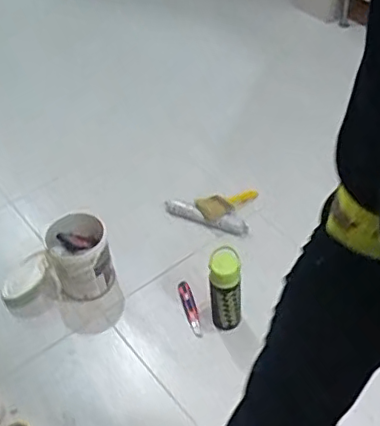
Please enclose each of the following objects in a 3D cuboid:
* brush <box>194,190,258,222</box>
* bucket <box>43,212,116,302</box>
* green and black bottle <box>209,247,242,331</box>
[{"bbox_3d":[0.139,-0.040,1.913,0.257,0.049,0.081,-17,49,-31],"label":"brush"},{"bbox_3d":[-0.314,0.133,1.691,0.168,0.221,0.155,-18,47,-12],"label":"bucket"},{"bbox_3d":[0.097,0.211,1.560,0.083,0.269,0.107,0,46,5],"label":"green and black bottle"}]

